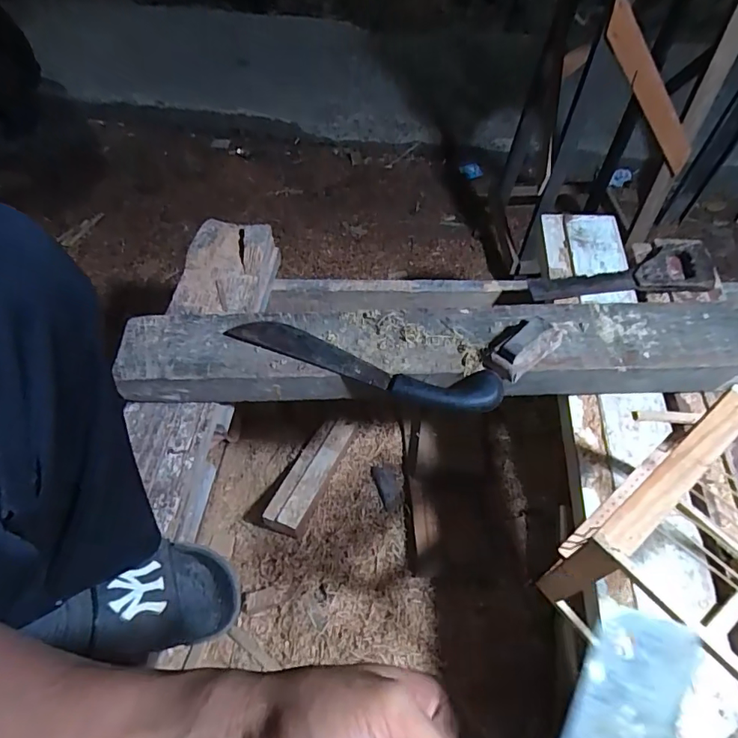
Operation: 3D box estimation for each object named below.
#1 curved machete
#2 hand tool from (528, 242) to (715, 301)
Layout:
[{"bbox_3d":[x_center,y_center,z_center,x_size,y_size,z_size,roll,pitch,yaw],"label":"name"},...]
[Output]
[{"bbox_3d":[-0.010,-0.007,0.639,0.359,0.035,0.058,13,57,10],"label":"curved machete"},{"bbox_3d":[0.425,-0.168,0.823,0.301,0.030,0.100,-2,55,0],"label":"hand tool"}]

